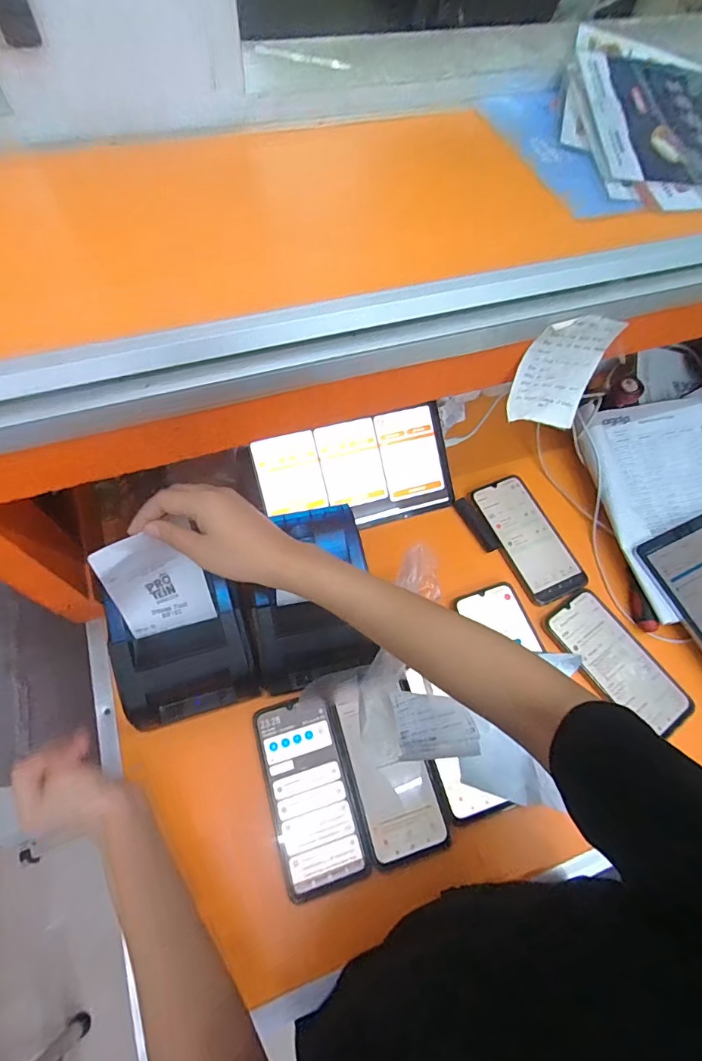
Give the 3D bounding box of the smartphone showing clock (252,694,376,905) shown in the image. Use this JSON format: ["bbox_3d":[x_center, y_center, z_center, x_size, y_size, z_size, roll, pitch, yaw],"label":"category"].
[{"bbox_3d":[-0.038,0.253,0.463,0.082,0.007,0.164,-13,65,-10],"label":"smartphone showing clock"}]

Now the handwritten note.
[{"bbox_3d":[0.170,-0.125,0.382,0.073,0.090,0.016,-4,50,-21],"label":"handwritten note"}]

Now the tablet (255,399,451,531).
[{"bbox_3d":[0.008,-0.070,0.593,0.236,0.013,0.133,-15,99,-11],"label":"tablet"}]

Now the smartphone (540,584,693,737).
[{"bbox_3d":[0.304,0.148,0.540,0.085,0.011,0.166,-32,70,-18],"label":"smartphone"}]

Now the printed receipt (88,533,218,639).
[{"bbox_3d":[-0.170,0.045,0.409,0.076,0.130,0.046,-14,65,-11],"label":"printed receipt"}]

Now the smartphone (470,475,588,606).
[{"bbox_3d":[0.225,0.006,0.598,0.079,0.010,0.166,-19,66,-13],"label":"smartphone"}]

